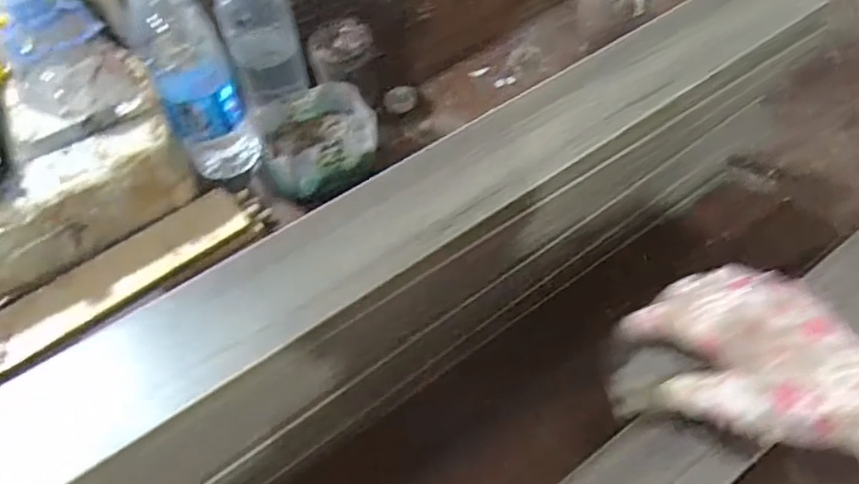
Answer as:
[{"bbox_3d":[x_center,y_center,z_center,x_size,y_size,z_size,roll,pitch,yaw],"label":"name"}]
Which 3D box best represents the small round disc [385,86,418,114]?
[{"bbox_3d":[-0.030,-0.151,0.658,0.035,0.010,0.035,0,54,0],"label":"small round disc"}]

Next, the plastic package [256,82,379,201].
[{"bbox_3d":[-0.102,-0.093,0.585,0.110,0.060,0.096,-10,55,-7],"label":"plastic package"}]

